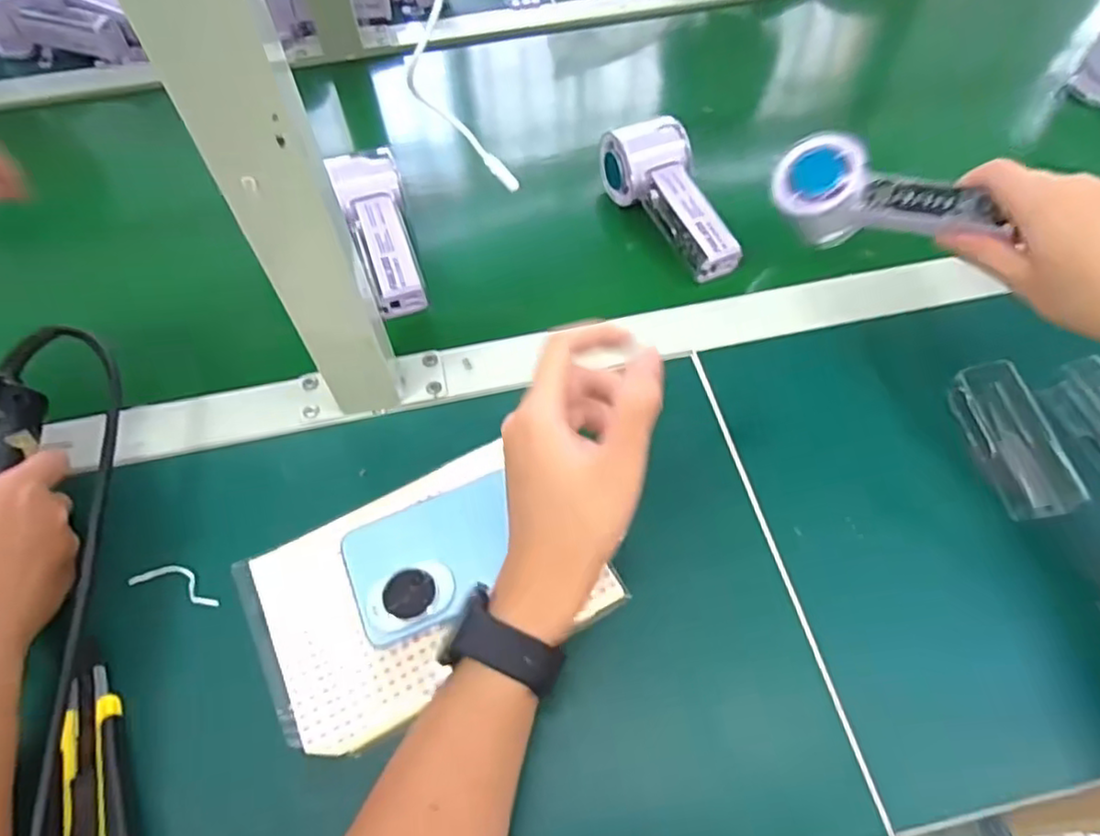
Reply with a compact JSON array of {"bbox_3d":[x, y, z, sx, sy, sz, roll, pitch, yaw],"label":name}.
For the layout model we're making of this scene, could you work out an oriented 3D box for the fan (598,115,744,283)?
[{"bbox_3d":[0.101,-0.173,0.527,0.059,0.046,0.144,-26,75,-13],"label":"fan"}]

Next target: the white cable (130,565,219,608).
[{"bbox_3d":[-0.221,0.098,0.391,0.055,0.004,0.017,11,60,9],"label":"white cable"}]

